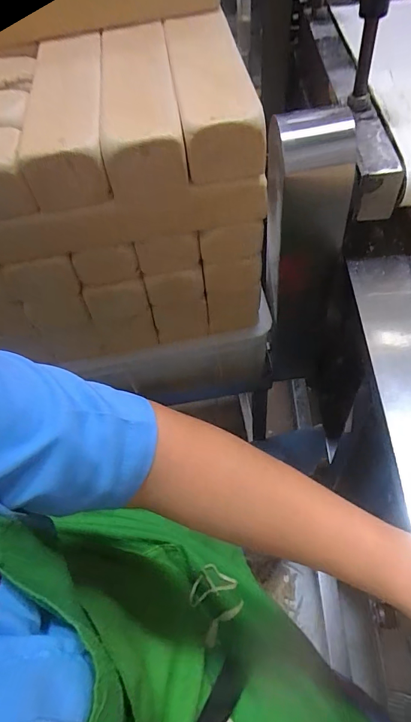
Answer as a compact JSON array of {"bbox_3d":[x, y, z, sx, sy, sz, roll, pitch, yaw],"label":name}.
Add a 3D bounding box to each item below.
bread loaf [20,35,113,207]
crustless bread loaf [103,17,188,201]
[{"bbox_3d":[-0.148,-0.270,0.463,0.075,0.076,0.243,-9,56,0],"label":"bread loaf"},{"bbox_3d":[-0.075,-0.288,0.467,0.078,0.068,0.276,-10,56,0],"label":"crustless bread loaf"}]

